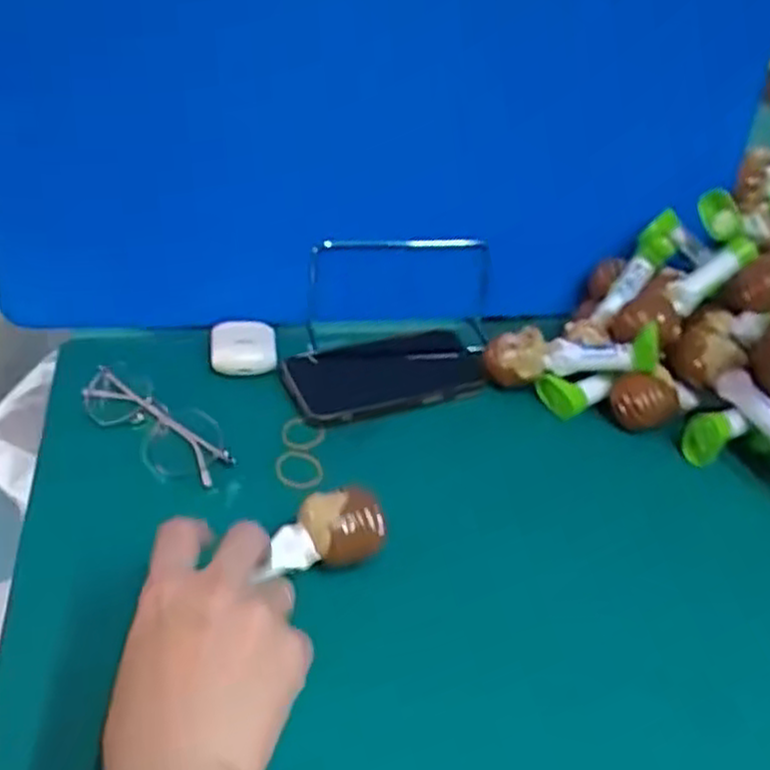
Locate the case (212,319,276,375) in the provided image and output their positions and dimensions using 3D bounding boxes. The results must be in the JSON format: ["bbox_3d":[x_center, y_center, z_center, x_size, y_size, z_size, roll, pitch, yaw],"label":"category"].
[{"bbox_3d":[-0.106,-0.028,0.581,0.047,0.023,0.046,-2,35,-12],"label":"case"}]

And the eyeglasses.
[{"bbox_3d":[-0.153,0.022,0.508,0.045,0.023,0.131,-23,44,-37],"label":"eyeglasses"}]

